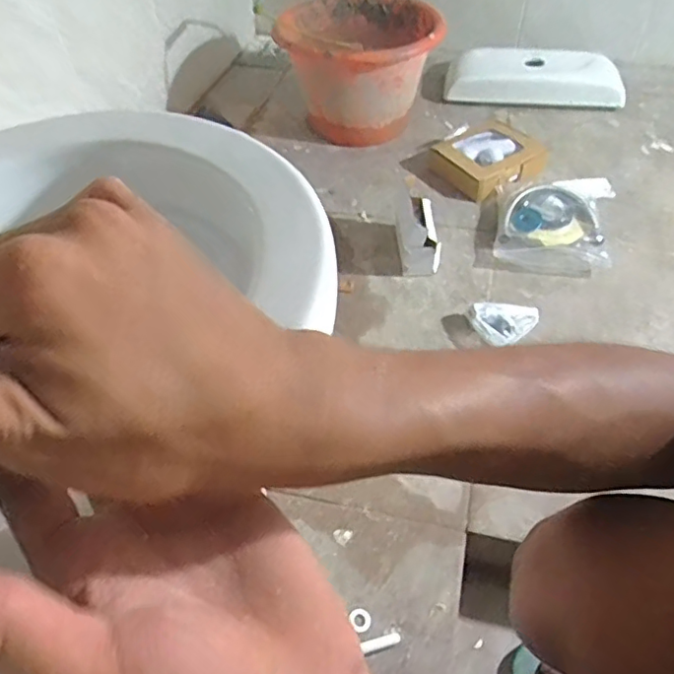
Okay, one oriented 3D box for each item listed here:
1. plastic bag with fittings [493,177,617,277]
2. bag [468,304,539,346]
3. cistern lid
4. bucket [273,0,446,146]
[{"bbox_3d":[0.347,-0.195,0.903,0.157,0.033,0.244,14,53,13],"label":"plastic bag with fittings"},{"bbox_3d":[0.226,-0.020,0.764,0.089,0.032,0.051,-9,51,-5],"label":"bag"},{"bbox_3d":[0.395,-0.525,1.148,0.342,0.066,0.124,9,52,10],"label":"cistern lid"},{"bbox_3d":[0.050,-0.501,1.071,0.267,0.195,0.289,10,52,10],"label":"bucket"}]

